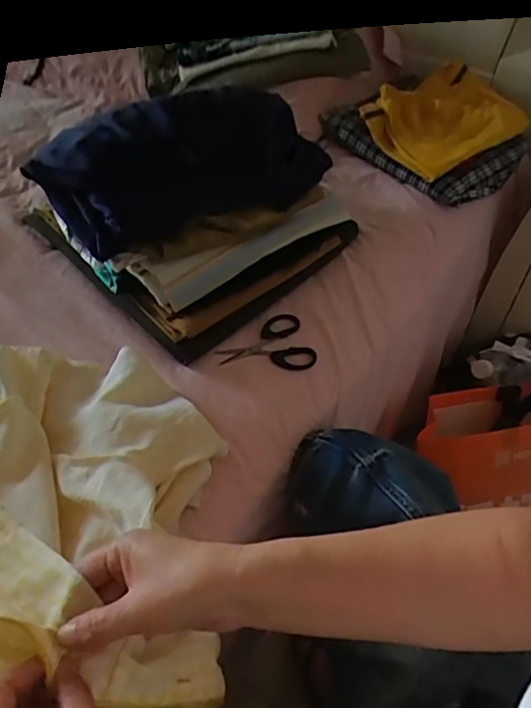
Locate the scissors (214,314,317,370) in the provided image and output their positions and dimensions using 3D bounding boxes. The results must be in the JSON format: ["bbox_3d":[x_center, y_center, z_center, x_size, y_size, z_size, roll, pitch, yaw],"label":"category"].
[{"bbox_3d":[-0.003,-0.007,0.593,0.101,0.015,0.071,-14,48,-17],"label":"scissors"}]

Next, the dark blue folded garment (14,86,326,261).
[{"bbox_3d":[-0.080,-0.197,0.567,0.146,0.087,0.256,35,53,27],"label":"dark blue folded garment"}]

